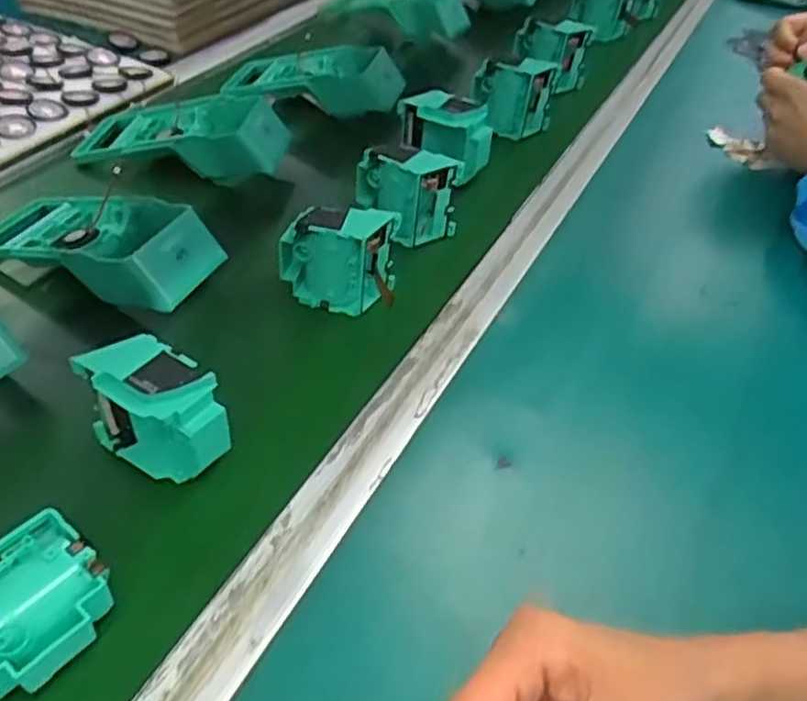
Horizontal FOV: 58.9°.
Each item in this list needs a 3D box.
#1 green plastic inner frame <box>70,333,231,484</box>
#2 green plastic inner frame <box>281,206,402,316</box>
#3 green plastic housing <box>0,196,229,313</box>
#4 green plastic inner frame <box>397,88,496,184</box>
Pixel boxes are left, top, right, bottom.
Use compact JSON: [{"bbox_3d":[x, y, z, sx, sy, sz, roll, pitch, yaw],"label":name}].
[{"bbox_3d":[-0.142,0.038,0.414,0.080,0.076,0.042,28,50,22],"label":"green plastic inner frame"},{"bbox_3d":[-0.046,-0.067,0.536,0.082,0.085,0.046,15,46,10],"label":"green plastic inner frame"},{"bbox_3d":[-0.236,-0.083,0.544,0.195,0.056,0.090,17,46,12],"label":"green plastic housing"},{"bbox_3d":[0.038,-0.197,0.670,0.087,0.074,0.036,12,45,7],"label":"green plastic inner frame"}]

